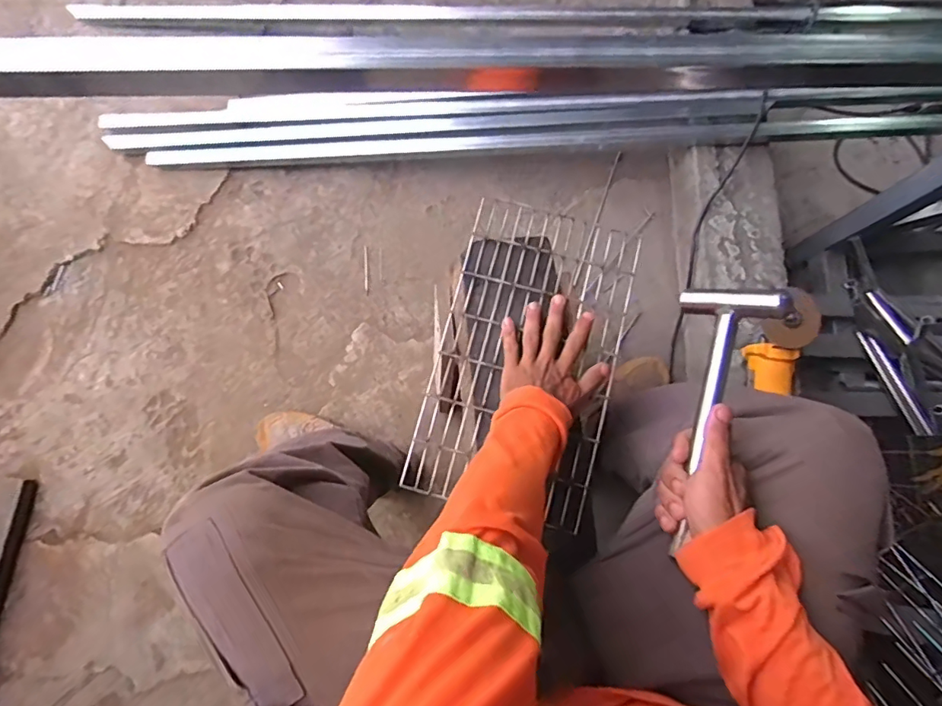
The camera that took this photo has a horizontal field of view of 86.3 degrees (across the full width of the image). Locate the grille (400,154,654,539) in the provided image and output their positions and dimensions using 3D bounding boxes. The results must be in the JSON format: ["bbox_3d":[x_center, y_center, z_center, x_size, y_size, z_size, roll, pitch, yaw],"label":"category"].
[{"bbox_3d":[0.078,-0.023,0.637,0.217,0.016,0.429,15,78,3],"label":"grille"}]

